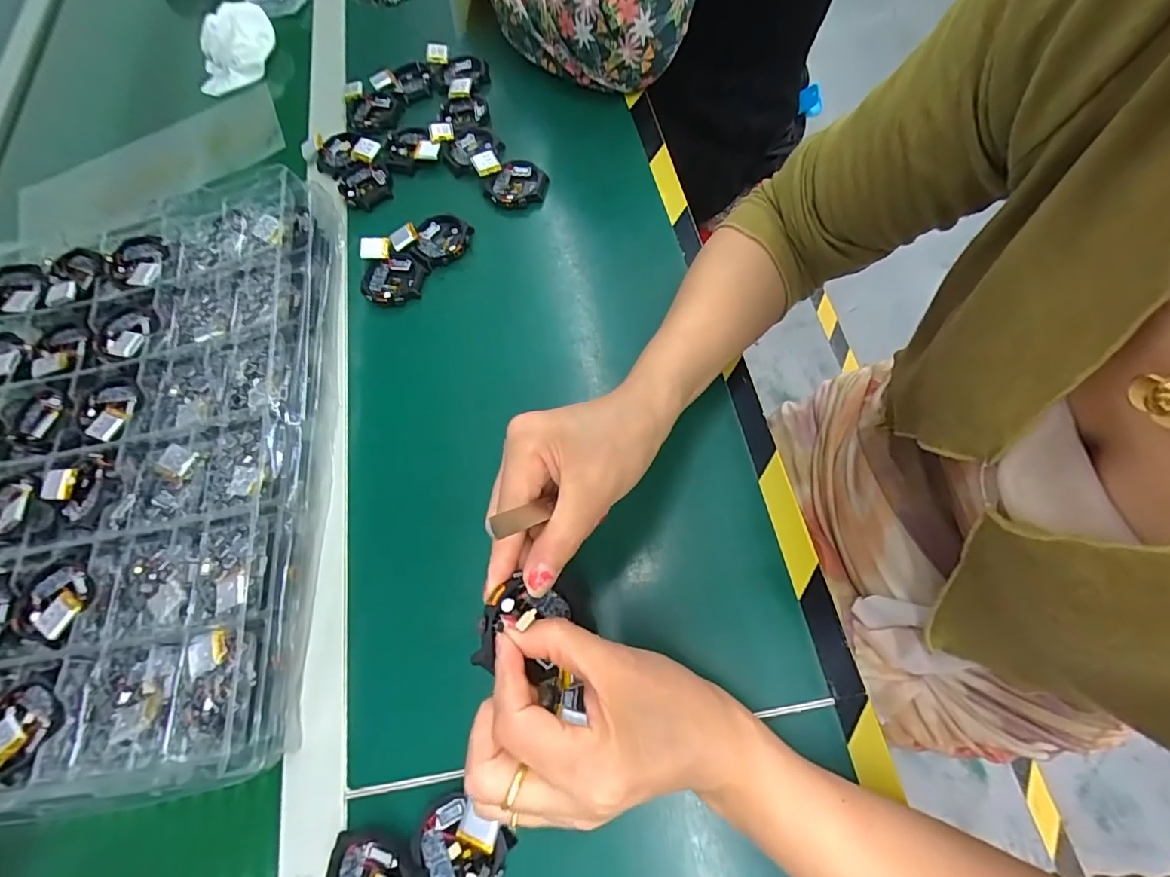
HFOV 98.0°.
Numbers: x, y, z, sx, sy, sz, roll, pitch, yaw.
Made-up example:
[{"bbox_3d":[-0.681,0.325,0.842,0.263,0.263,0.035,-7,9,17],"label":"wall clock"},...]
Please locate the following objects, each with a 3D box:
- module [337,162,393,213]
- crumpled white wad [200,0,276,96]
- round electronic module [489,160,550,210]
[{"bbox_3d":[-0.205,-0.235,0.474,0.047,0.012,0.047,-1,65,3],"label":"module"},{"bbox_3d":[-0.390,-0.431,0.562,0.100,0.043,0.084,-26,67,-8],"label":"crumpled white wad"},{"bbox_3d":[-0.059,-0.224,0.451,0.048,0.009,0.047,-1,65,3],"label":"round electronic module"}]

